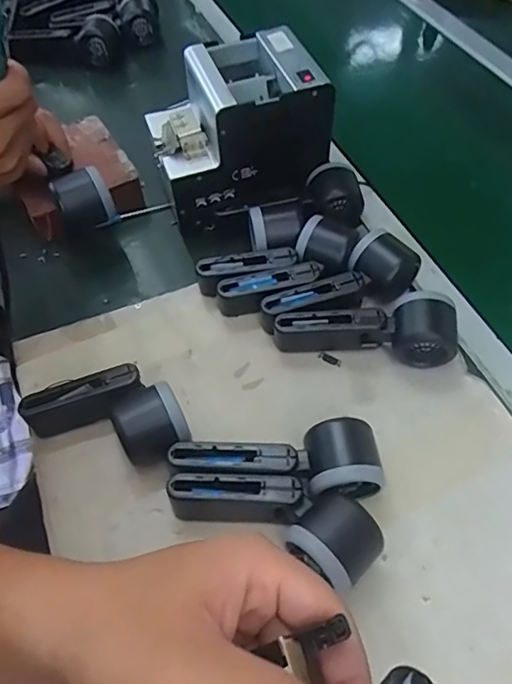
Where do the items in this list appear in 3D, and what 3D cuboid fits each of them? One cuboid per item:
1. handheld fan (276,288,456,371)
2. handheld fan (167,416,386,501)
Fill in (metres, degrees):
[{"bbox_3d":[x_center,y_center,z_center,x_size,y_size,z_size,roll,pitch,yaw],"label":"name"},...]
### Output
[{"bbox_3d":[0.102,-0.013,0.500,0.162,0.053,0.055,3,56,3],"label":"handheld fan"},{"bbox_3d":[0.016,0.105,0.422,0.164,0.053,0.064,-6,56,-3],"label":"handheld fan"}]

